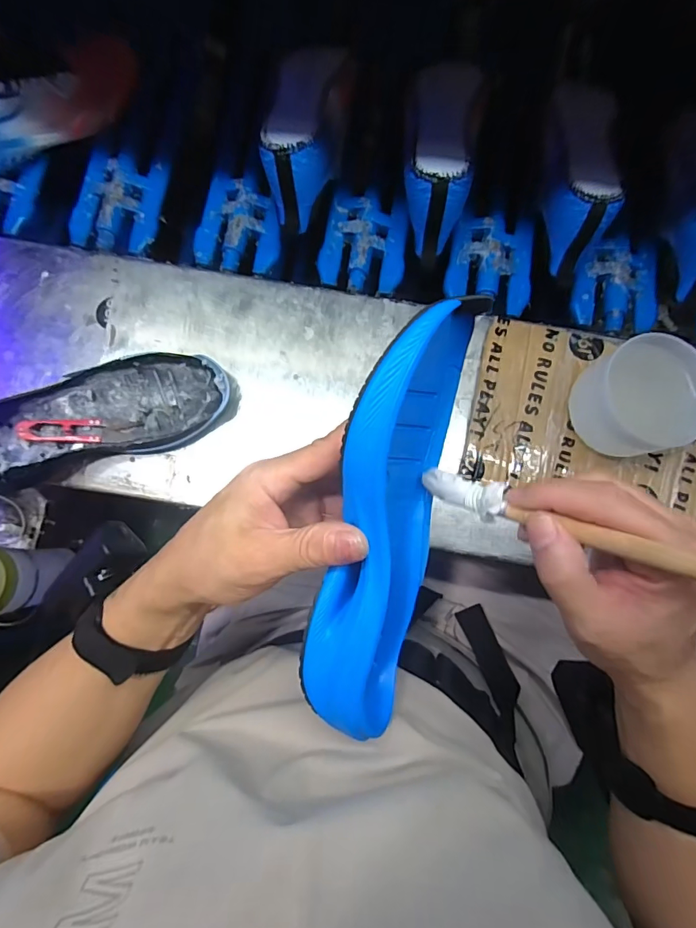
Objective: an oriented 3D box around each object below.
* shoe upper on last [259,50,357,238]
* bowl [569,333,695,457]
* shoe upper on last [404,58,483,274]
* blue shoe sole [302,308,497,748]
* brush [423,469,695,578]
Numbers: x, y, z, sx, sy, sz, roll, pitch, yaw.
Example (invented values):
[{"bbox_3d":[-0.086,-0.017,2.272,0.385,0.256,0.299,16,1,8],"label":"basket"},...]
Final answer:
[{"bbox_3d":[-0.040,-0.345,0.461,0.072,0.093,0.204,11,87,-6],"label":"shoe upper on last"},{"bbox_3d":[0.247,-0.058,0.392,0.085,0.073,0.089,0,88,-6],"label":"bowl"},{"bbox_3d":[0.097,-0.320,0.458,0.069,0.091,0.213,9,87,-6],"label":"shoe upper on last"},{"bbox_3d":[0.023,0.031,0.255,0.068,0.074,0.236,9,100,-6],"label":"blue shoe sole"},{"bbox_3d":[0.107,0.029,0.215,0.009,0.180,0.019,26,84,-44],"label":"brush"}]

